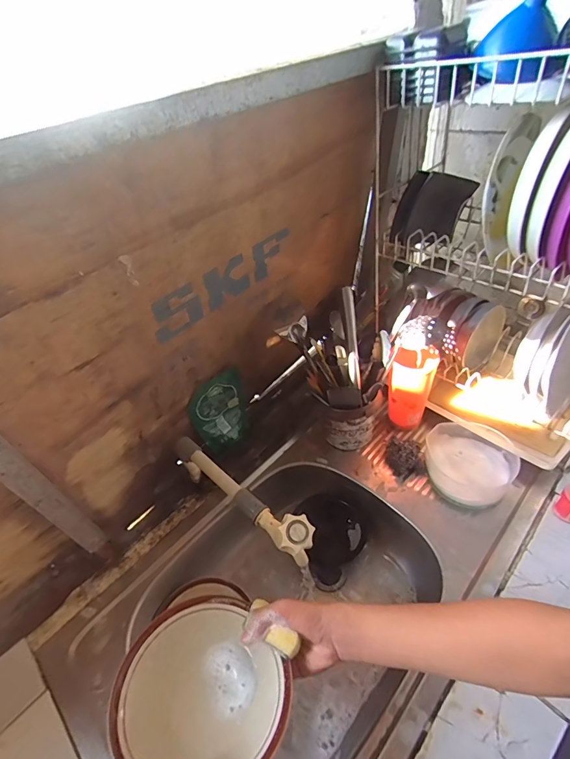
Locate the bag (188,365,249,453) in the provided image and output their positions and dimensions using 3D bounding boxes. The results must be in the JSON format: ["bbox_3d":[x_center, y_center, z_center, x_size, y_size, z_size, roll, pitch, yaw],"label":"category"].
[{"bbox_3d":[-0.122,0.057,0.750,0.115,0.167,0.044,-34,48,-26],"label":"bag"}]

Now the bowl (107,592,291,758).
[{"bbox_3d":[-0.088,0.323,0.406,0.166,0.061,0.172,-4,42,4],"label":"bowl"}]

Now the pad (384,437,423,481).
[{"bbox_3d":[0.232,0.149,0.746,0.066,0.038,0.079,0,43,8],"label":"pad"}]

